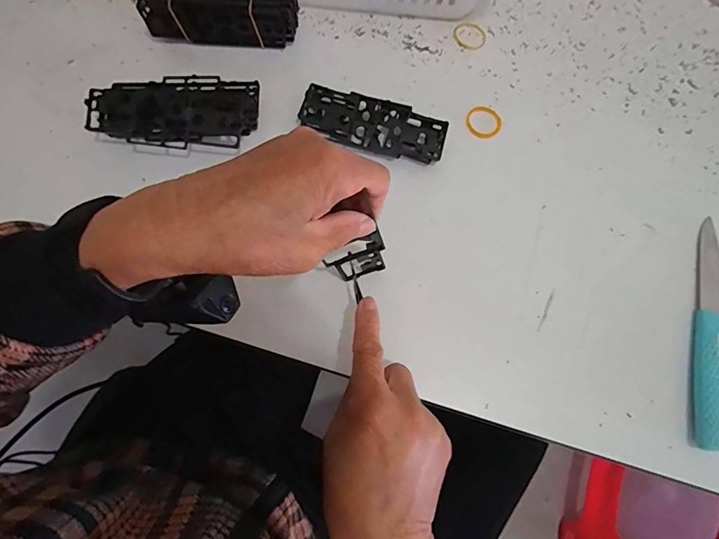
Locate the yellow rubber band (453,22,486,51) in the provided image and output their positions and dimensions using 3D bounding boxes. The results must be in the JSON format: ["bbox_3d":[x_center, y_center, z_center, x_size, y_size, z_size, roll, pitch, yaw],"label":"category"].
[{"bbox_3d":[0.106,-0.225,0.409,0.031,0.004,0.033,0,74,-1],"label":"yellow rubber band"}]

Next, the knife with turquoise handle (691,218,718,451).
[{"bbox_3d":[0.269,0.043,0.323,0.023,0.014,0.179,19,74,5],"label":"knife with turquoise handle"}]

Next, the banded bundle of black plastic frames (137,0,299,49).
[{"bbox_3d":[-0.123,-0.233,0.381,0.131,0.044,0.047,0,74,-1],"label":"banded bundle of black plastic frames"}]

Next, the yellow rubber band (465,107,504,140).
[{"bbox_3d":[0.111,-0.132,0.379,0.032,0.004,0.032,-26,76,-8],"label":"yellow rubber band"}]

